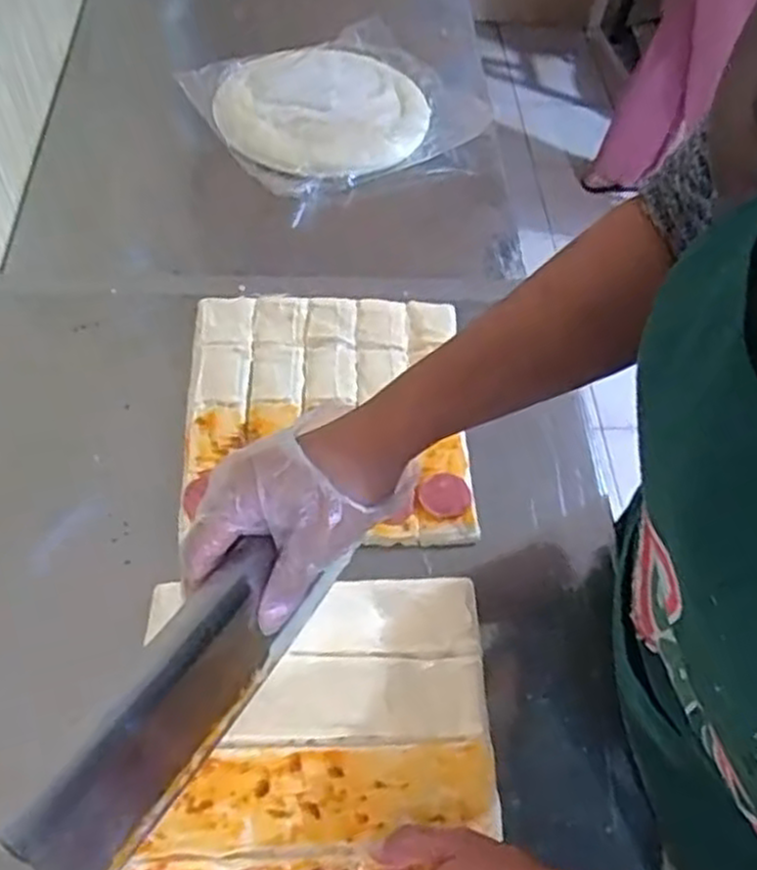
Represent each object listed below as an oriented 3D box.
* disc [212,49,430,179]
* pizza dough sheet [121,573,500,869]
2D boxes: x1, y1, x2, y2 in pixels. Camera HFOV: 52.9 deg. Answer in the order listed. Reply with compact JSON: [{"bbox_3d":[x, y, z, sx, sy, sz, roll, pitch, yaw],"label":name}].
[{"bbox_3d":[-0.075,-0.439,1.031,0.268,0.038,0.259,2,57,-3],"label":"disc"},{"bbox_3d":[-0.042,0.219,0.535,0.242,0.012,0.251,1,57,-4],"label":"pizza dough sheet"}]

